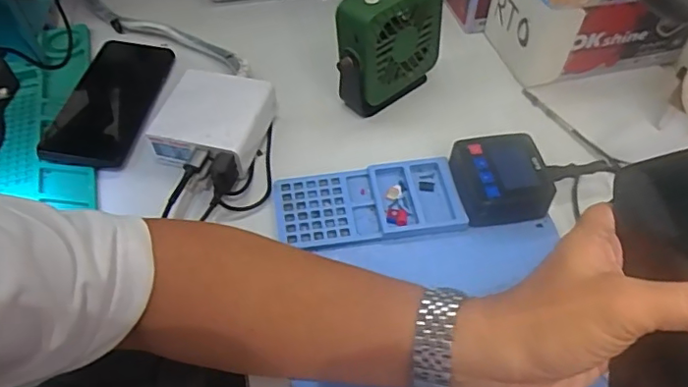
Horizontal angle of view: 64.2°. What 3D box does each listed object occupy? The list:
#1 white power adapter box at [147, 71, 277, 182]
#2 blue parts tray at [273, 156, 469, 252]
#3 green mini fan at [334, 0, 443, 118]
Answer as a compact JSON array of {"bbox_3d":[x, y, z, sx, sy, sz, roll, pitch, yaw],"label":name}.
[{"bbox_3d":[-0.114,-0.064,0.484,0.083,0.034,0.090,16,55,12],"label":"white power adapter box"},{"bbox_3d":[0.019,0.009,0.450,0.147,0.010,0.071,-8,53,-5],"label":"blue parts tray"},{"bbox_3d":[0.041,-0.134,0.504,0.101,0.121,0.043,-37,61,-24],"label":"green mini fan"}]

